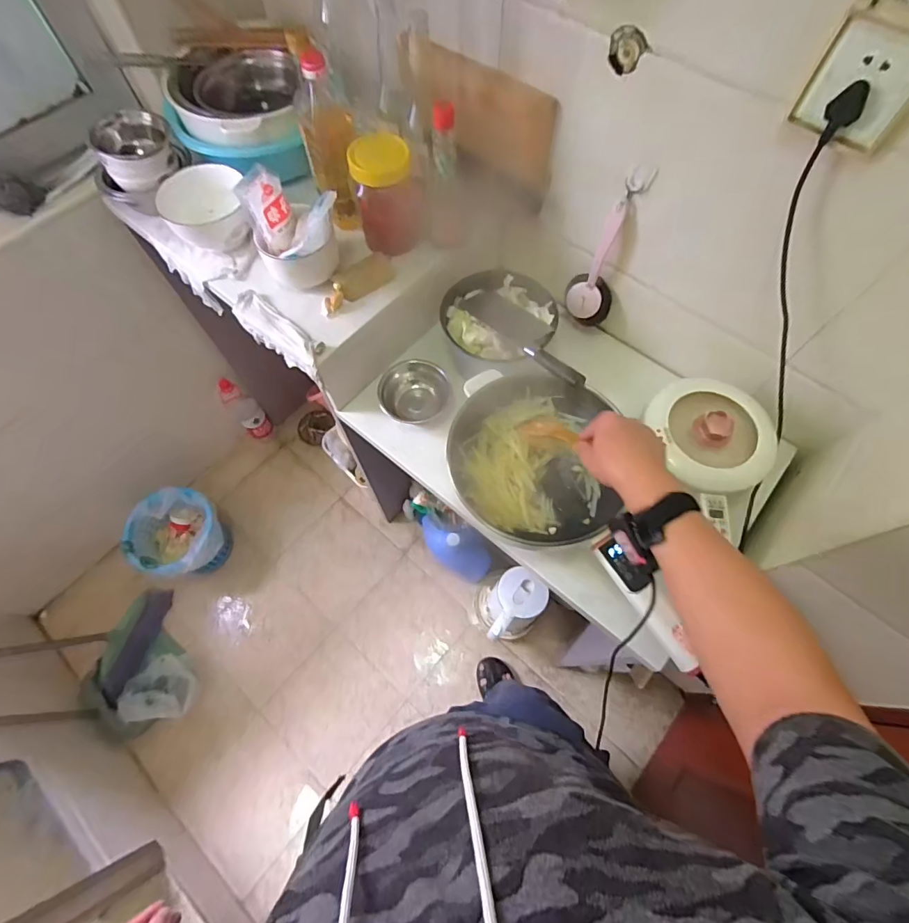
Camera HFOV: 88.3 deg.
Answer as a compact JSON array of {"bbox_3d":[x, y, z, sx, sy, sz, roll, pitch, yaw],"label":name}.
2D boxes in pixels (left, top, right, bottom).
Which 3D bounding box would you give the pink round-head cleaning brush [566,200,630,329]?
[{"bbox_3d":[0.253,-0.337,0.824,0.084,0.218,0.053,17,67,8],"label":"pink round-head cleaning brush"}]

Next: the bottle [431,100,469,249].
[{"bbox_3d":[-0.009,-0.460,0.772,0.060,0.254,0.058,3,66,2],"label":"bottle"}]

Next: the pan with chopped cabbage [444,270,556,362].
[{"bbox_3d":[0.092,-0.284,0.871,0.200,0.060,0.213,24,68,11],"label":"pan with chopped cabbage"}]

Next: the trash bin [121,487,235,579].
[{"bbox_3d":[-0.799,0.235,1.413,0.243,0.255,0.235,0,66,0],"label":"trash bin"}]

